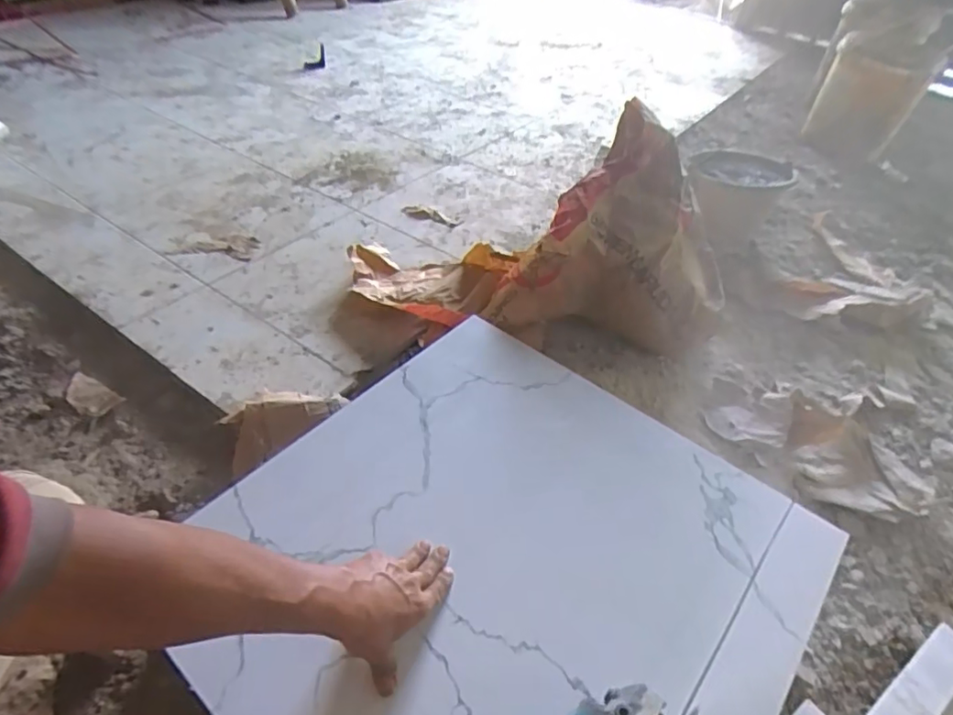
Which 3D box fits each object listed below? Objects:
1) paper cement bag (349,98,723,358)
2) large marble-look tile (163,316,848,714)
[{"bbox_3d":[0.111,-0.224,1.048,0.681,0.306,0.348,0,45,-6],"label":"paper cement bag"},{"bbox_3d":[0.025,0.227,0.638,0.590,0.016,0.583,32,52,26],"label":"large marble-look tile"}]

